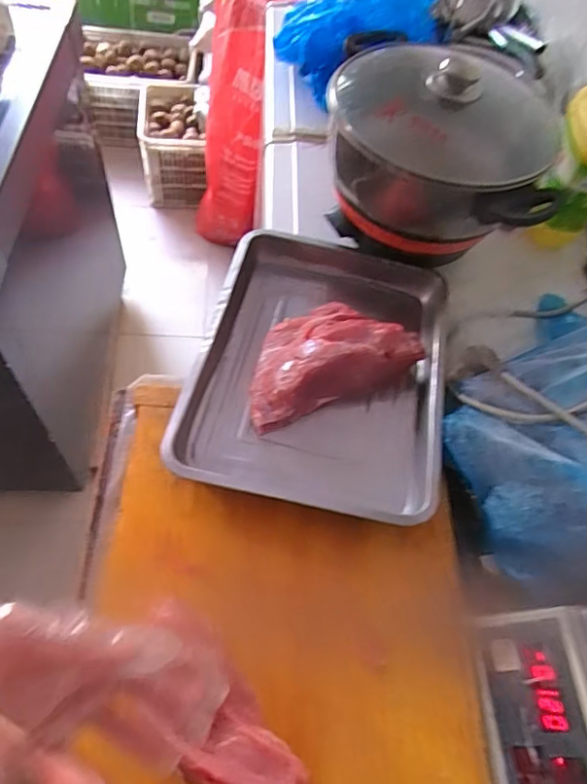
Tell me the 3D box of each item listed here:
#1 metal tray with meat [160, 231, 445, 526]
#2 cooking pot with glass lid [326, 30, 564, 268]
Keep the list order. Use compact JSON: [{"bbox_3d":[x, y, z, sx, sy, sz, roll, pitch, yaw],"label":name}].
[{"bbox_3d":[0.038,-0.044,0.659,0.276,0.061,0.388,11,57,3],"label":"metal tray with meat"},{"bbox_3d":[0.187,-0.318,0.731,0.305,0.204,0.263,20,58,9],"label":"cooking pot with glass lid"}]

